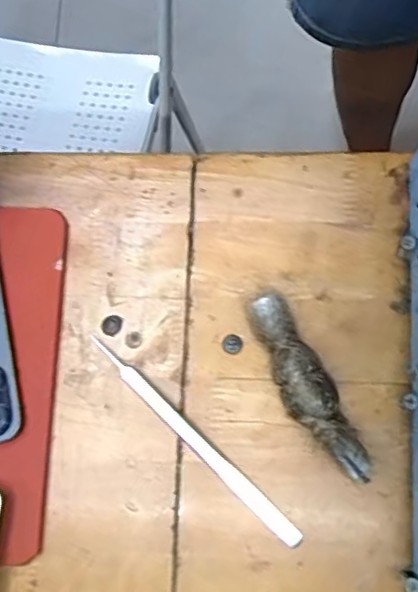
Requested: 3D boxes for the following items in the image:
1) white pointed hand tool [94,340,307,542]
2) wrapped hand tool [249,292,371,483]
[{"bbox_3d":[-0.008,0.078,0.325,0.151,0.011,0.010,44,83,13],"label":"white pointed hand tool"},{"bbox_3d":[0.051,0.049,0.323,0.025,0.026,0.107,-25,76,-2],"label":"wrapped hand tool"}]

